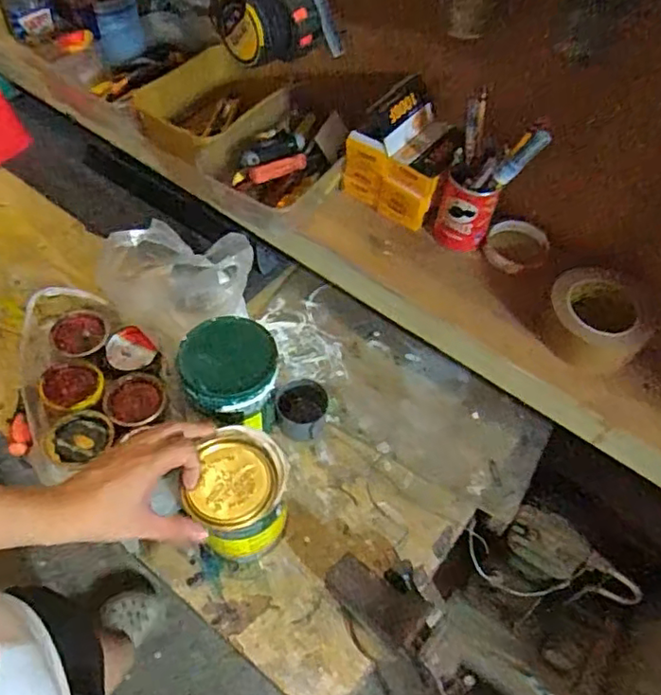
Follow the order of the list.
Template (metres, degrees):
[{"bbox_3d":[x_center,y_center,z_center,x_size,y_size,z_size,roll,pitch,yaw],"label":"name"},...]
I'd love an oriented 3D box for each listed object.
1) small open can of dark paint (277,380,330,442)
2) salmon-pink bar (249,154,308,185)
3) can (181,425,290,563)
[{"bbox_3d":[-0.036,0.079,0.773,0.062,0.044,0.065,2,55,-3],"label":"small open can of dark paint"},{"bbox_3d":[-0.067,-0.239,0.798,0.084,0.015,0.017,-25,61,-20],"label":"salmon-pink bar"},{"bbox_3d":[-0.097,0.162,0.651,0.102,0.135,0.102,2,55,-3],"label":"can"}]

